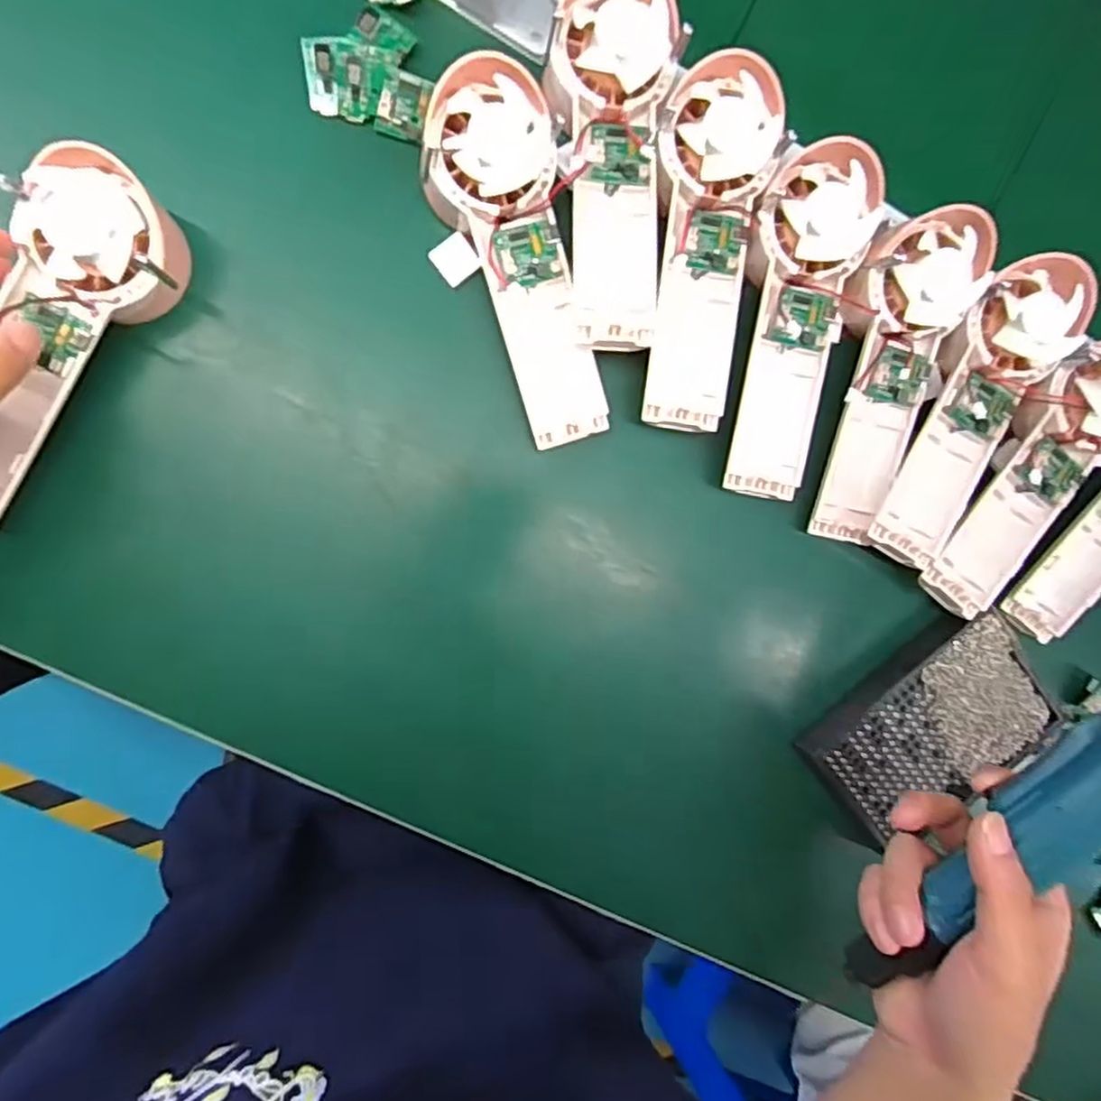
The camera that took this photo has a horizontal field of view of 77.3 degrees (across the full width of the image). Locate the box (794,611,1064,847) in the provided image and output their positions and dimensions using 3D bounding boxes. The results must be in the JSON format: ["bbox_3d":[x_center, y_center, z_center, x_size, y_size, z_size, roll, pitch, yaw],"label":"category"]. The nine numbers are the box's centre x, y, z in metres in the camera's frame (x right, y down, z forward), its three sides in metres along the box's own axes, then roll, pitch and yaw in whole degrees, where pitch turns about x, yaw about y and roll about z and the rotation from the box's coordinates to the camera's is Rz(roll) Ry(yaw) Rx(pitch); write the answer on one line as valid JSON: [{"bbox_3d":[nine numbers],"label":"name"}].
[{"bbox_3d":[0.226,0.105,0.407,0.142,0.021,0.092,-38,97,-4],"label":"box"}]

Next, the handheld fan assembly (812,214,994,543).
[{"bbox_3d":[0.186,-0.093,0.381,0.066,0.048,0.177,9,107,-8],"label":"handheld fan assembly"}]

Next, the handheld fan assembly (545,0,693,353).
[{"bbox_3d":[0.028,-0.192,0.341,0.064,0.033,0.173,5,92,-8],"label":"handheld fan assembly"}]

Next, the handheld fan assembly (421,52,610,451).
[{"bbox_3d":[-0.017,-0.140,0.341,0.063,0.043,0.170,-14,94,-7],"label":"handheld fan assembly"}]

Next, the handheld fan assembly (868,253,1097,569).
[{"bbox_3d":[0.231,-0.075,0.382,0.059,0.044,0.175,30,89,-8],"label":"handheld fan assembly"}]

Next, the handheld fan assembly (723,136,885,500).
[{"bbox_3d":[0.130,-0.118,0.367,0.053,0.030,0.175,6,106,-8],"label":"handheld fan assembly"}]

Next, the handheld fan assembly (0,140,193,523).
[{"bbox_3d":[-0.231,-0.093,0.325,0.061,0.046,0.173,25,93,-8],"label":"handheld fan assembly"}]

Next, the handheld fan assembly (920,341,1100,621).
[{"bbox_3d":[0.279,-0.040,0.384,0.056,0.033,0.173,33,88,-8],"label":"handheld fan assembly"}]

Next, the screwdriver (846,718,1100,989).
[{"bbox_3d":[0.218,0.136,0.312,0.038,0.035,0.206,37,108,-8],"label":"screwdriver"}]

